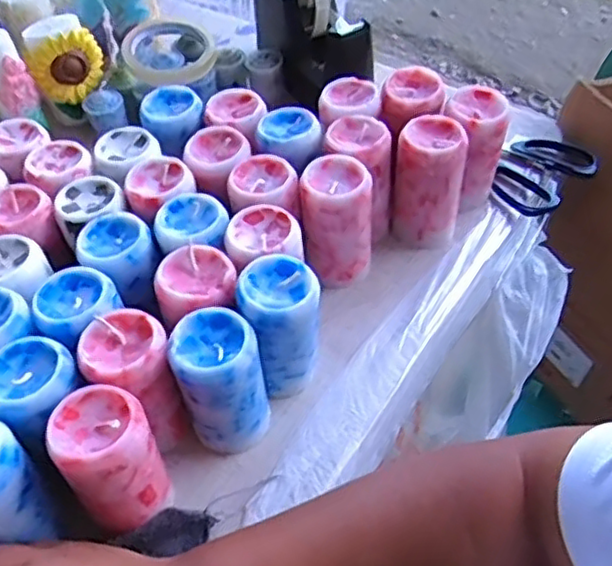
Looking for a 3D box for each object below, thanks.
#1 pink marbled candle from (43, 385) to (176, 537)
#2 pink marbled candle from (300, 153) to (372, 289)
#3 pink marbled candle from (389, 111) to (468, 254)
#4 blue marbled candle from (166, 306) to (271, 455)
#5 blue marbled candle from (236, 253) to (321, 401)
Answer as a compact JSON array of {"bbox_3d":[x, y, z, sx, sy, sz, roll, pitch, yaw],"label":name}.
[{"bbox_3d":[-0.109,0.101,0.375,0.049,0.085,0.050,-1,50,1],"label":"pink marbled candle"},{"bbox_3d":[0.023,-0.045,0.500,0.051,0.091,0.047,-3,50,-1],"label":"pink marbled candle"},{"bbox_3d":[0.096,-0.079,0.525,0.050,0.096,0.045,12,51,11],"label":"pink marbled candle"},{"bbox_3d":[-0.053,0.063,0.411,0.051,0.091,0.052,-22,52,-16],"label":"blue marbled candle"},{"bbox_3d":[-0.017,0.031,0.434,0.047,0.094,0.046,-12,51,-9],"label":"blue marbled candle"}]

